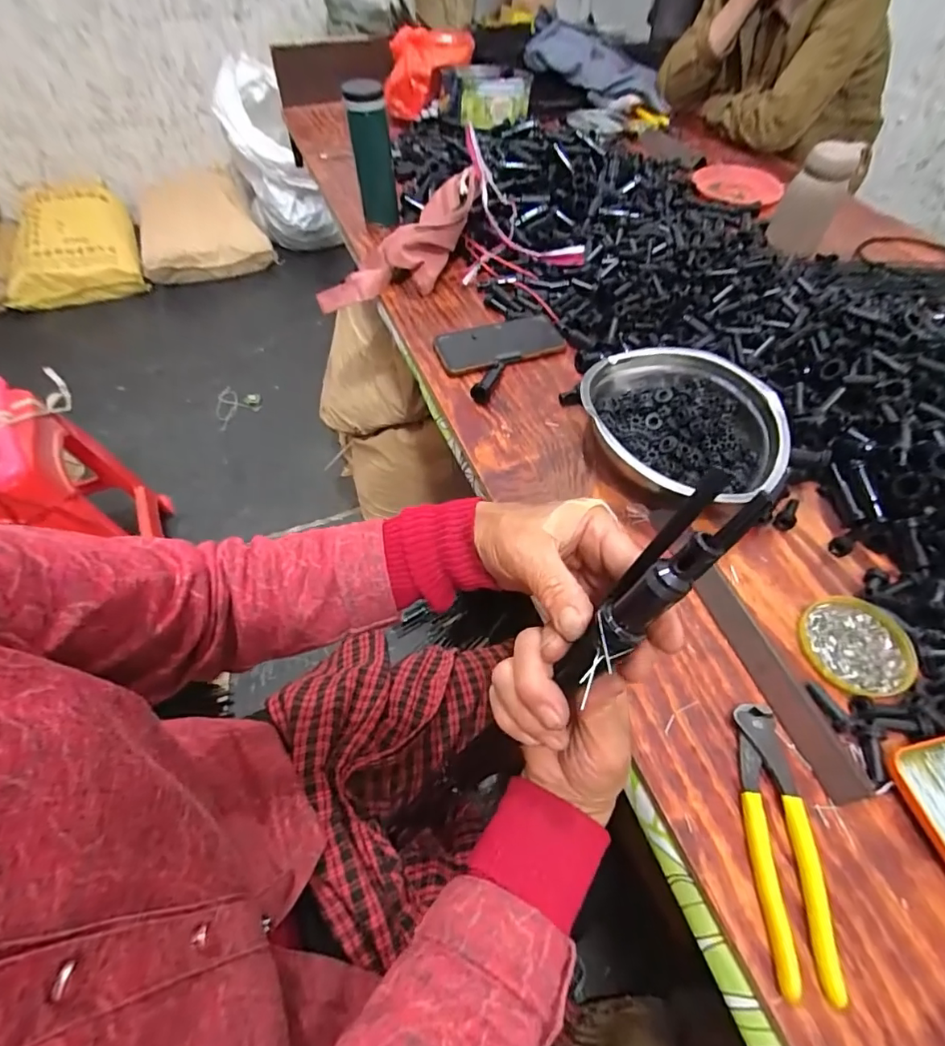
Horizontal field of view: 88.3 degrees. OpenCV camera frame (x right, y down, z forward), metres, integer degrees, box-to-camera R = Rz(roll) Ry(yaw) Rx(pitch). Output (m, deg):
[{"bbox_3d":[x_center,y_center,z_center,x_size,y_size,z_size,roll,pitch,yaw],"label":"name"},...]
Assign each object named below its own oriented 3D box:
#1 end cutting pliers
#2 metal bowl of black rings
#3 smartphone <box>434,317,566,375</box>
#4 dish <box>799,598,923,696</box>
[{"bbox_3d":[0.206,0.209,0.327,0.039,0.015,0.161,4,56,3],"label":"end cutting pliers"},{"bbox_3d":[0.207,-0.097,0.507,0.193,0.061,0.211,11,56,7],"label":"metal bowl of black rings"},{"bbox_3d":[0.038,-0.238,0.647,0.166,0.010,0.085,-14,57,-9],"label":"smartphone"},{"bbox_3d":[0.321,0.102,0.407,0.087,0.009,0.084,0,56,0],"label":"dish"}]

